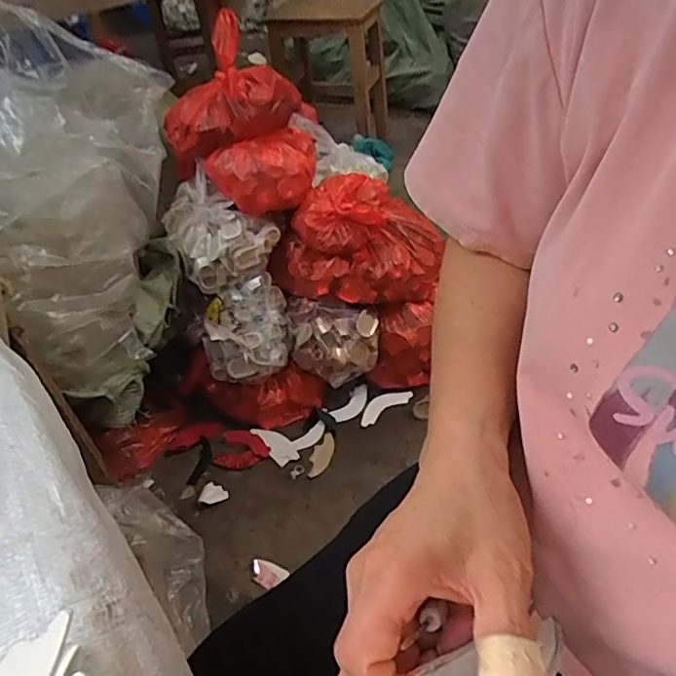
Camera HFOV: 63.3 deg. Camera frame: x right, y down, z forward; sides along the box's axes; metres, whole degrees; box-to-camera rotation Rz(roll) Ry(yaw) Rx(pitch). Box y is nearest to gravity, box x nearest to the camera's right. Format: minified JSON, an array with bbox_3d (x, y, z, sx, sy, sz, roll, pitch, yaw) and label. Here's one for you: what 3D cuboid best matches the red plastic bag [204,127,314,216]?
[{"bbox_3d":[-0.133,-0.336,1.093,0.221,0.107,0.136,-25,48,-18],"label":"red plastic bag"}]

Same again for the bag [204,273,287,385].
[{"bbox_3d":[-0.187,-0.019,1.117,0.172,0.141,0.154,-12,45,-6],"label":"bag"}]

